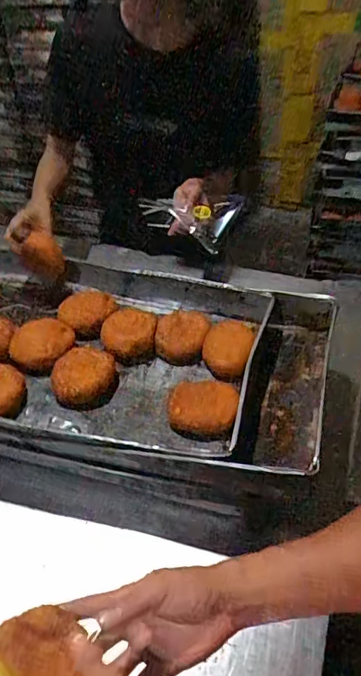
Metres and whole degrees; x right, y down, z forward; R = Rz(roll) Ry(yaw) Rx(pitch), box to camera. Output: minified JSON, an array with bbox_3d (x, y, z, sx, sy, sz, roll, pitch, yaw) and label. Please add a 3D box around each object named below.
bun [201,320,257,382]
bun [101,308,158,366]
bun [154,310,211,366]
[{"bbox_3d":[0.078,0.016,0.798,0.080,0.057,0.104,9,43,13],"label":"bun"},{"bbox_3d":[-0.085,-0.008,0.825,0.096,0.039,0.097,0,41,3],"label":"bun"},{"bbox_3d":[0.004,-0.011,0.835,0.086,0.042,0.108,6,42,9],"label":"bun"}]

